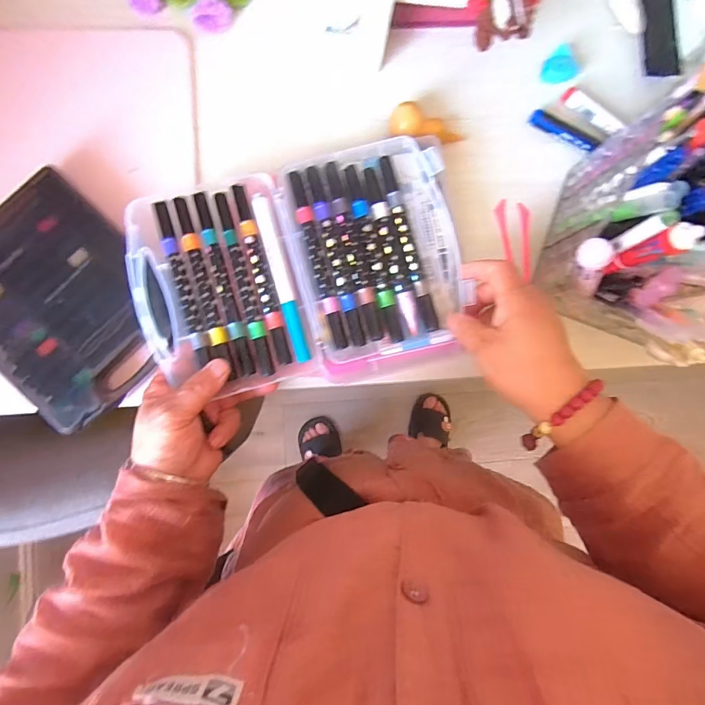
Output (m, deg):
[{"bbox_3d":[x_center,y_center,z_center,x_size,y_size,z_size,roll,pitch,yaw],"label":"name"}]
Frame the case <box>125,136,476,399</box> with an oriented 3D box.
[{"bbox_3d":[-0.040,-0.066,0.341,0.248,0.031,0.175,-12,89,-5],"label":"case"}]

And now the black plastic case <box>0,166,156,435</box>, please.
[{"bbox_3d":[-0.229,-0.039,0.326,0.137,0.019,0.168,-44,92,-5],"label":"black plastic case"}]

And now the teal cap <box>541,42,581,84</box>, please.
[{"bbox_3d":[0.192,-0.263,0.389,0.029,0.020,0.029,0,88,-5],"label":"teal cap"}]

